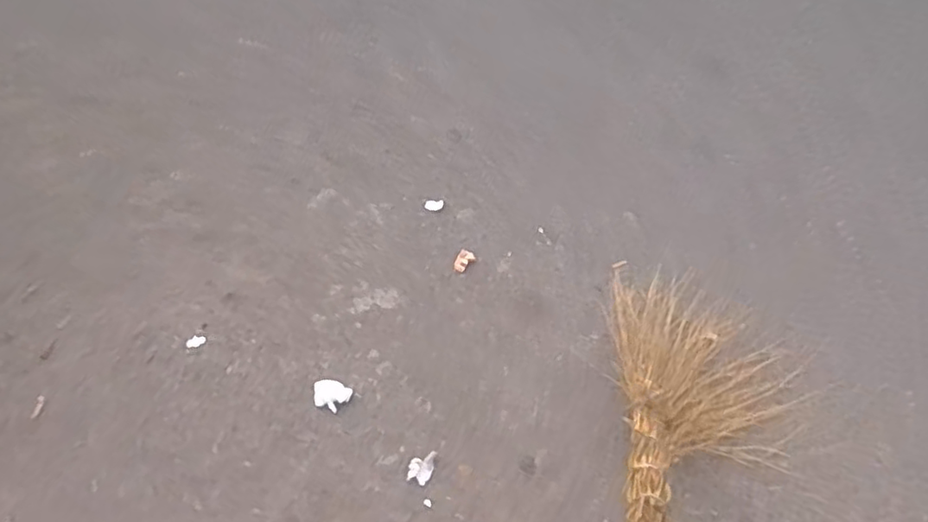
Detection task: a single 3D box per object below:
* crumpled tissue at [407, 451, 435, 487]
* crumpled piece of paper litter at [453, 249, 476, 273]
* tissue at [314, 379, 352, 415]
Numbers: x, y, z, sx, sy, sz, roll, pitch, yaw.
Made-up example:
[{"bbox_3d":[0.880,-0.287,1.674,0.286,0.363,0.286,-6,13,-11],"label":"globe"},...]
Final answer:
[{"bbox_3d":[-0.080,0.392,1.192,0.046,0.013,0.062,15,65,11],"label":"crumpled tissue"},{"bbox_3d":[0.001,0.002,1.371,0.035,0.021,0.050,24,67,14],"label":"crumpled piece of paper litter"},{"bbox_3d":[-0.268,0.268,1.253,0.075,0.012,0.058,23,67,14],"label":"tissue"}]

